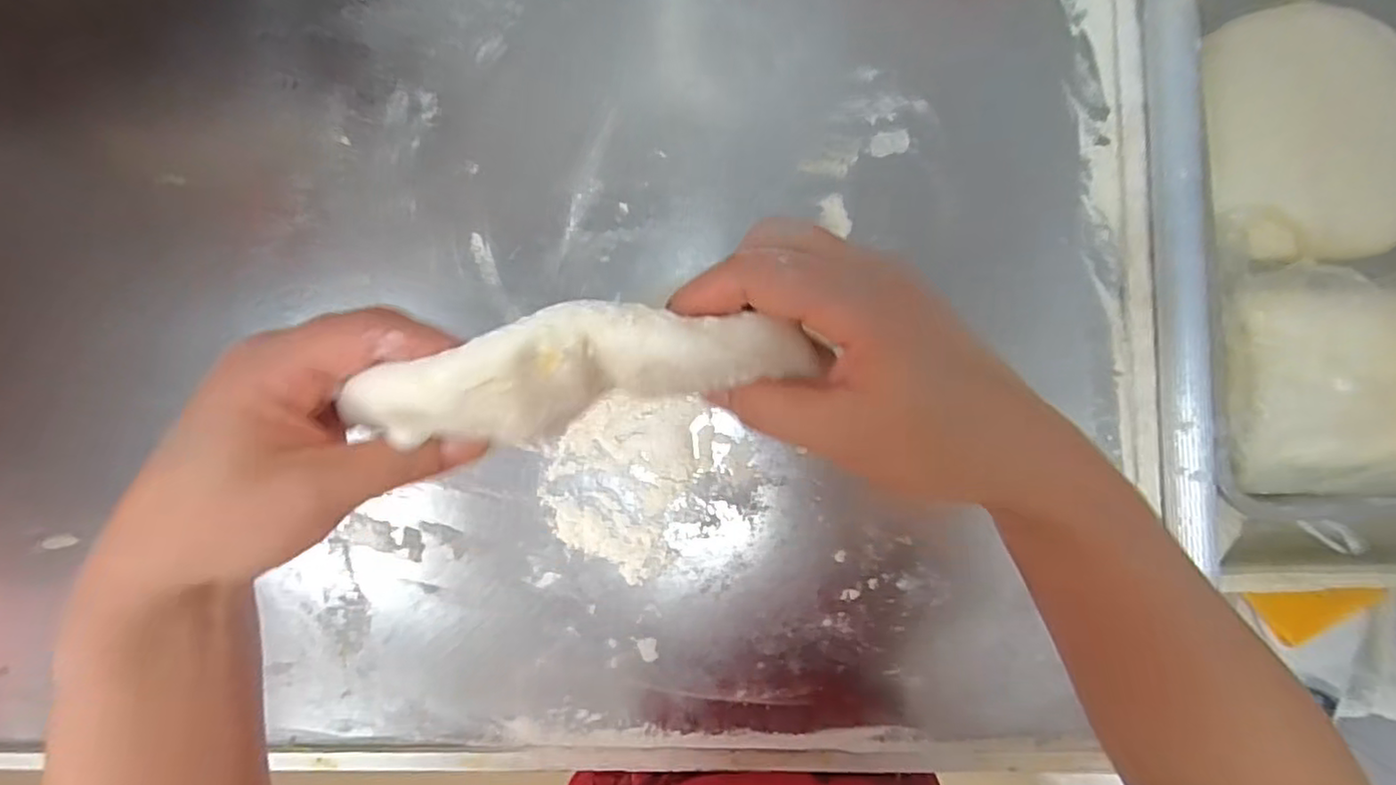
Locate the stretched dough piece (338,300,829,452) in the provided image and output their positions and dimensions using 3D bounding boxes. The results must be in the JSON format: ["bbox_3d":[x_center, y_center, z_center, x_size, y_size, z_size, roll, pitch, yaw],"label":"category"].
[{"bbox_3d":[-0.038,-0.008,0.210,0.141,0.034,0.036,-9,90,-4],"label":"stretched dough piece"}]

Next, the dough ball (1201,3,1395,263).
[{"bbox_3d":[0.486,-0.198,0.502,0.165,0.046,0.186,4,91,4],"label":"dough ball"}]

